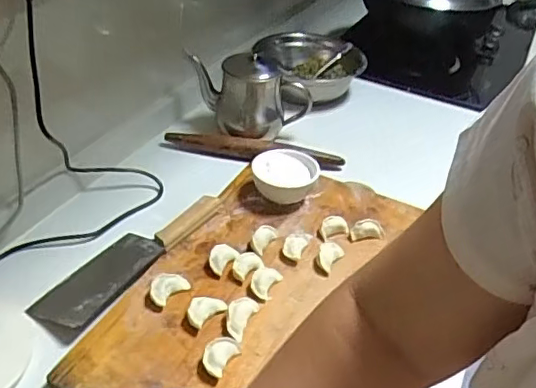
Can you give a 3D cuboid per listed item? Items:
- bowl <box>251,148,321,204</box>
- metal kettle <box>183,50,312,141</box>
[{"bbox_3d":[0.024,-0.020,0.825,0.093,0.062,0.102,4,37,-3],"label":"bowl"},{"bbox_3d":[-0.021,-0.160,0.981,0.216,0.140,0.133,-2,38,-10],"label":"metal kettle"}]

